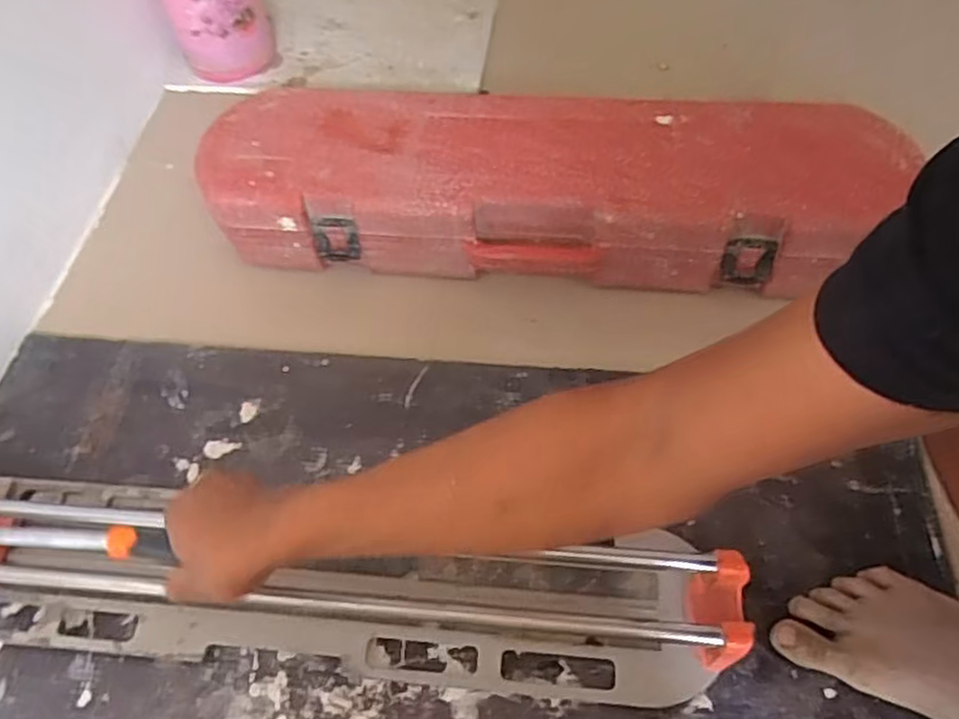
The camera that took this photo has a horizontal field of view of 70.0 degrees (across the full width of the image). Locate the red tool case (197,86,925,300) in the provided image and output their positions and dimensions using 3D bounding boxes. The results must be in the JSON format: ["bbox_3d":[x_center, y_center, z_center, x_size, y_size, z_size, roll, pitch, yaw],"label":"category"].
[{"bbox_3d":[0.068,-0.195,0.801,0.735,0.126,0.213,6,58,8],"label":"red tool case"}]

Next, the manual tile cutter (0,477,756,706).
[{"bbox_3d":[-0.169,0.185,0.593,0.752,0.115,0.145,5,57,4],"label":"manual tile cutter"}]

